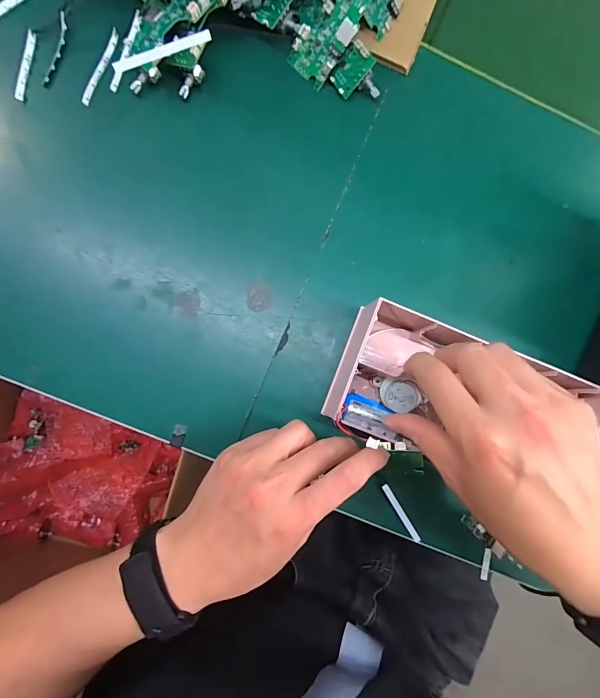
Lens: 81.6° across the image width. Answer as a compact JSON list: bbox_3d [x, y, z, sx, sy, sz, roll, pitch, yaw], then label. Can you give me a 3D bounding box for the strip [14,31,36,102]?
[{"bbox_3d":[-0.230,-0.238,0.292,0.008,0.005,0.061,10,83,-5],"label":"strip"}]

